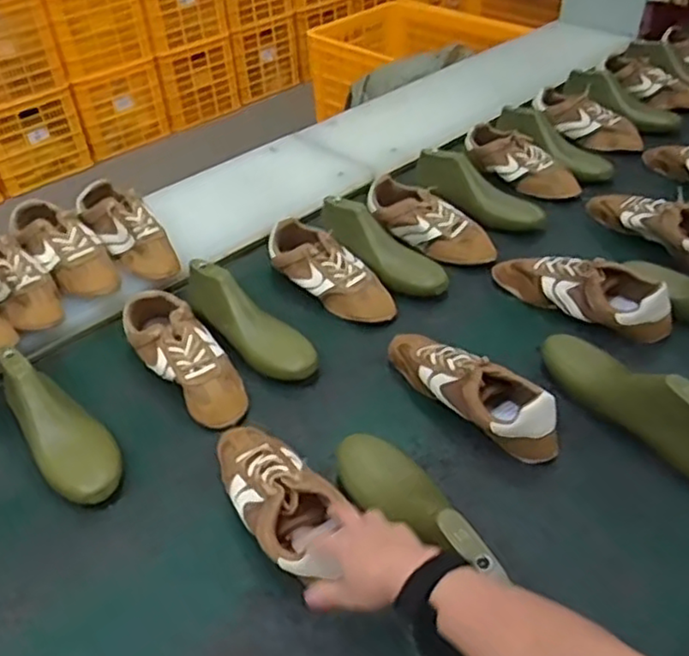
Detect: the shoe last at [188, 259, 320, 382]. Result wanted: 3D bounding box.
[{"bbox_3d":[-0.141,-0.017,0.972,0.084,0.086,0.260,-33,49,-28],"label":"shoe last"}]

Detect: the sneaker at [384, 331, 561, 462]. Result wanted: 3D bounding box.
[{"bbox_3d":[0.158,0.071,0.851,0.085,0.087,0.257,-32,48,-27],"label":"sneaker"}]

